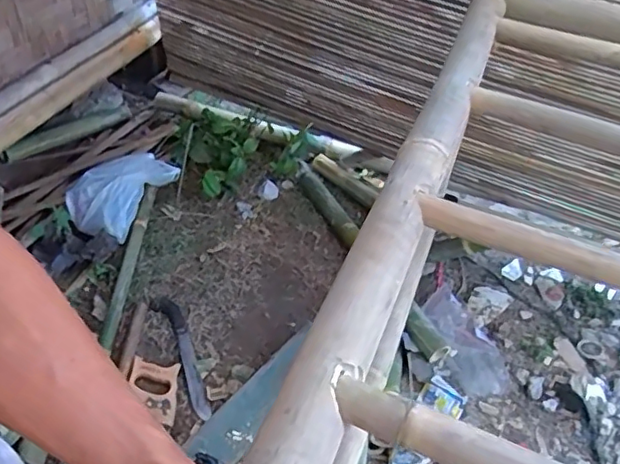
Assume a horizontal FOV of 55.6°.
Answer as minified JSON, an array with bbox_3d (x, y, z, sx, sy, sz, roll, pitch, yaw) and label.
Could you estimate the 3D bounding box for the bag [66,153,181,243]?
[{"bbox_3d":[-0.610,-0.136,1.866,0.243,0.139,0.310,22,46,18],"label":"bag"}]

